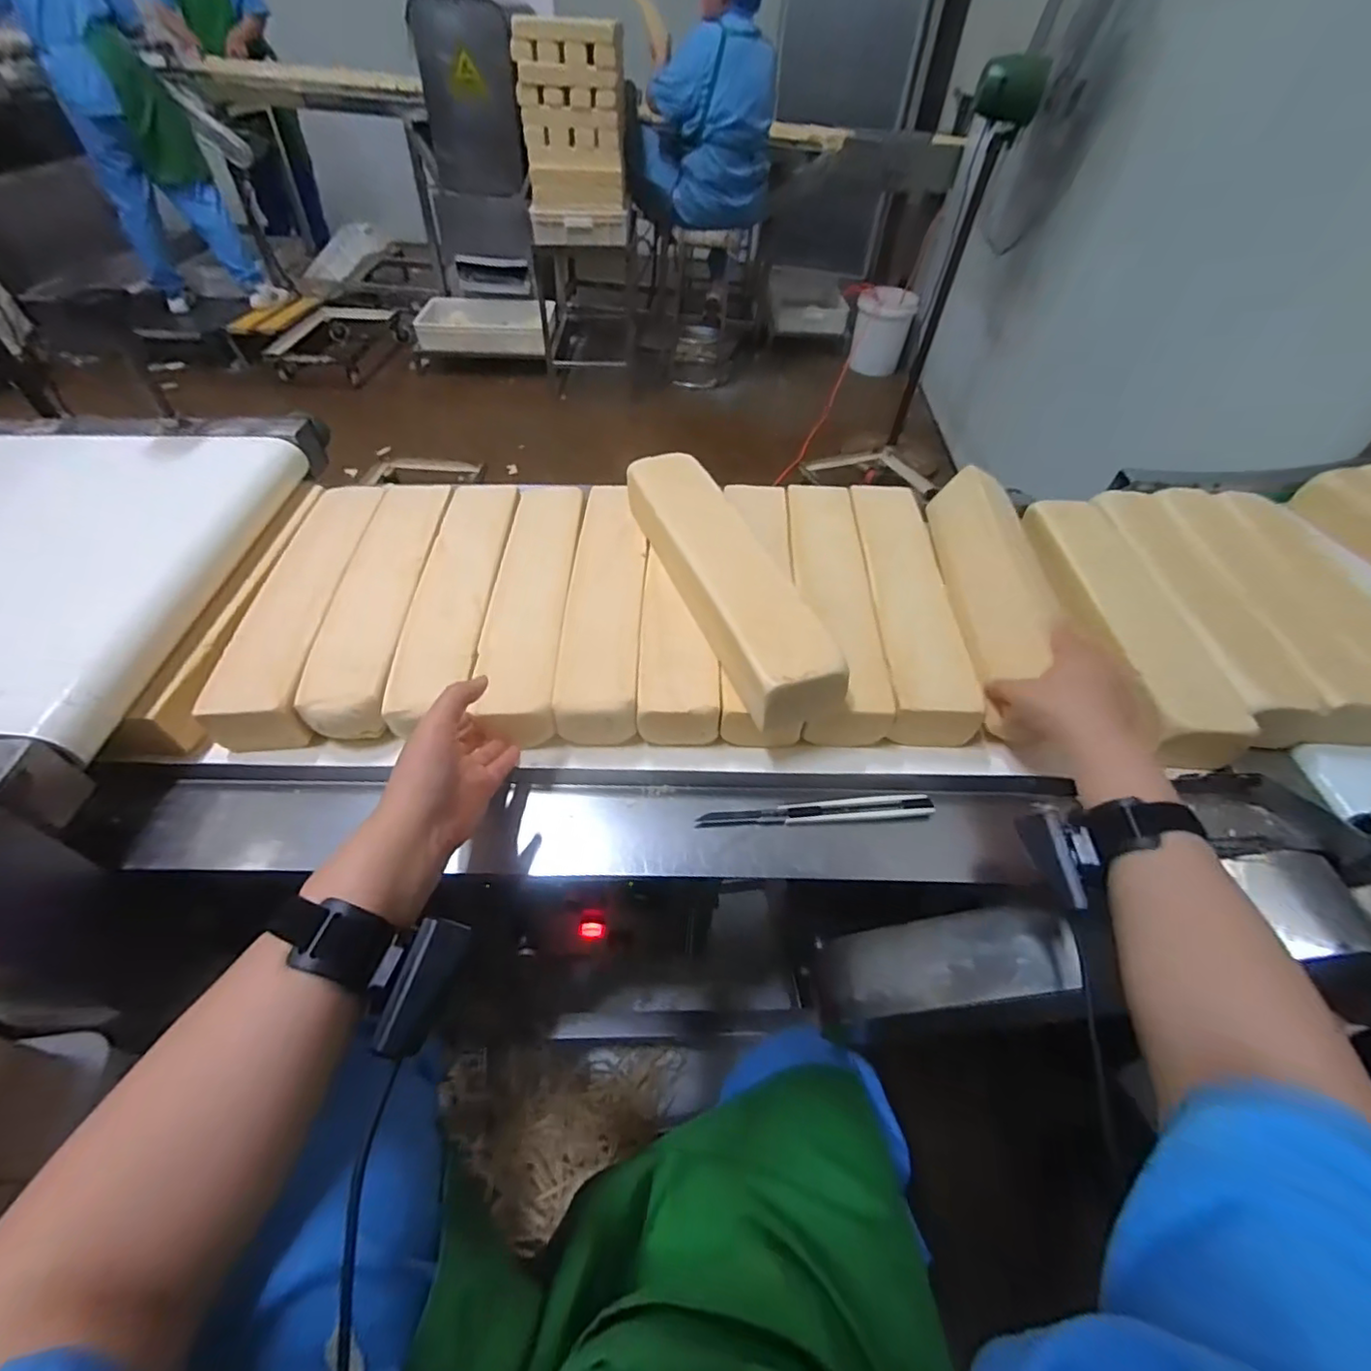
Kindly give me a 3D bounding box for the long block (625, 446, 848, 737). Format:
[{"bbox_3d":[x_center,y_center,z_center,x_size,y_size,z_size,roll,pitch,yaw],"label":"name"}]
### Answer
[{"bbox_3d":[0.035,-0.108,0.582,0.077,0.064,0.344,-16,52,-15],"label":"long block"}]

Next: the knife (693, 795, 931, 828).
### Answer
[{"bbox_3d":[0.109,0.106,0.498,0.193,0.014,0.017,-3,50,-4],"label":"knife"}]

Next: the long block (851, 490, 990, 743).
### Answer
[{"bbox_3d":[0.235,-0.096,0.644,0.080,0.050,0.354,3,50,1],"label":"long block"}]

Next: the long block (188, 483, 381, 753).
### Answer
[{"bbox_3d":[-0.394,-0.089,0.628,0.085,0.055,0.356,-3,50,-4],"label":"long block"}]

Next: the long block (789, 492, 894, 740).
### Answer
[{"bbox_3d":[0.155,-0.096,0.647,0.081,0.052,0.352,2,50,0],"label":"long block"}]

